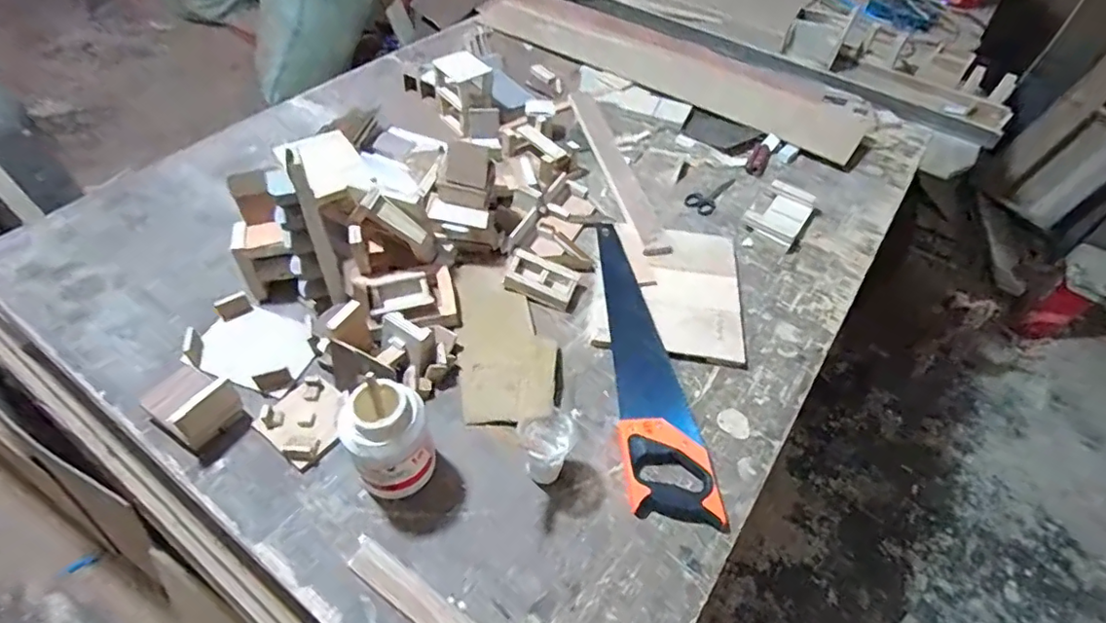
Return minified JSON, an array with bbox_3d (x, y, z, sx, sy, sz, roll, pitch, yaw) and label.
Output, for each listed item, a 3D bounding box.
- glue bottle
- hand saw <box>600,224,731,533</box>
[{"bbox_3d":[-0.190,0.154,0.667,0.080,0.164,0.096,39,58,23],"label":"glue bottle"},{"bbox_3d":[0.125,0.062,0.846,0.113,0.035,0.507,-4,52,-9],"label":"hand saw"}]

